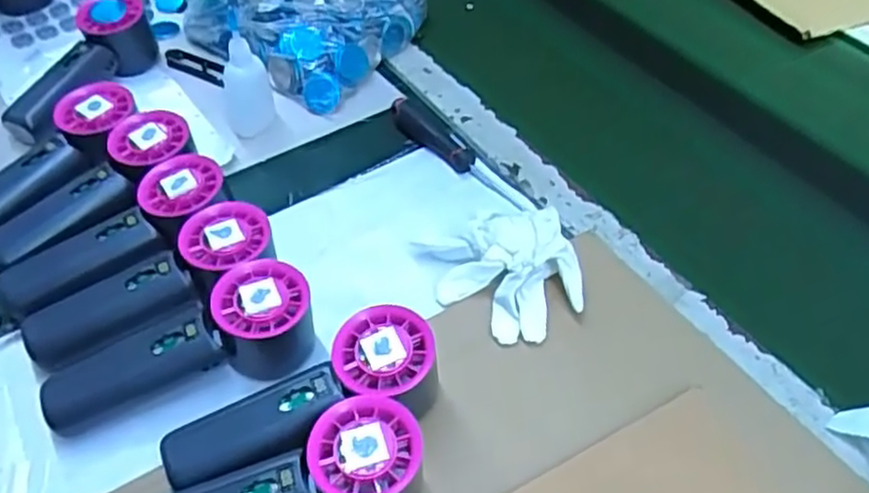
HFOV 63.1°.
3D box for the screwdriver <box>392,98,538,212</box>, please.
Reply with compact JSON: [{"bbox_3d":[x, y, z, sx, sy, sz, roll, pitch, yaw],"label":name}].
[{"bbox_3d":[0.021,-0.074,0.568,0.032,0.019,0.156,-32,57,-28],"label":"screwdriver"}]

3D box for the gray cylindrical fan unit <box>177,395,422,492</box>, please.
[{"bbox_3d":[-0.084,0.124,0.365,0.152,0.052,0.051,-9,49,-11],"label":"gray cylindrical fan unit"}]

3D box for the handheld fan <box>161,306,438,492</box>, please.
[{"bbox_3d":[-0.073,0.088,0.396,0.154,0.055,0.061,-15,50,-17],"label":"handheld fan"}]

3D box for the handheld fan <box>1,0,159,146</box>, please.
[{"bbox_3d":[-0.286,-0.152,0.591,0.073,0.061,0.149,8,47,4],"label":"handheld fan"}]

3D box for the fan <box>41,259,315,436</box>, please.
[{"bbox_3d":[-0.152,0.059,0.424,0.155,0.054,0.048,-15,50,-17],"label":"fan"}]

